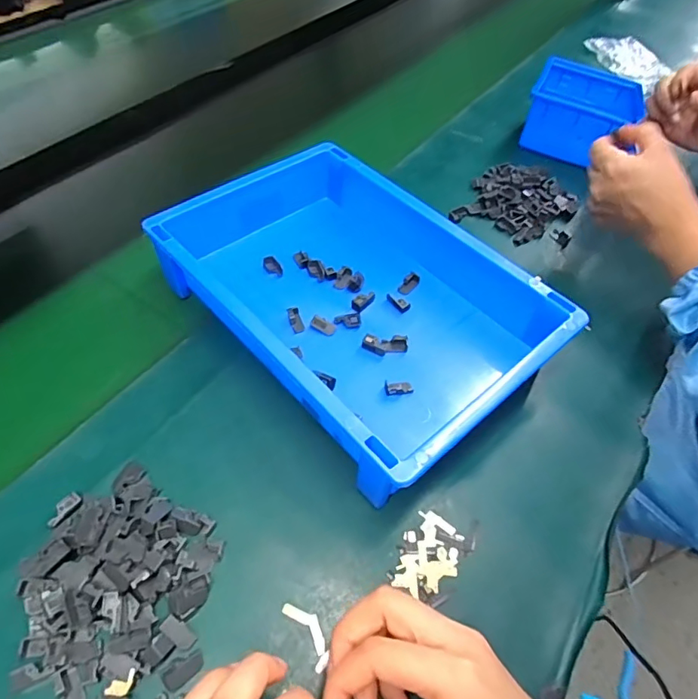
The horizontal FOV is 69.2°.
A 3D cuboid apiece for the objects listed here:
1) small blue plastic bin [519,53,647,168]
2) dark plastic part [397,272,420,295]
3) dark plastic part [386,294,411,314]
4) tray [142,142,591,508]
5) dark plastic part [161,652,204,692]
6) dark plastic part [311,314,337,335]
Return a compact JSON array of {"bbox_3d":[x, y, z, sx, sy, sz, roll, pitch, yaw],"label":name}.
[{"bbox_3d":[0.291,-0.291,0.627,0.131,0.064,0.117,22,55,14],"label":"small blue plastic bin"},{"bbox_3d":[0.055,-0.060,0.464,0.012,0.010,0.024,33,58,21],"label":"dark plastic part"},{"bbox_3d":[0.043,-0.043,0.449,0.011,0.005,0.023,-32,61,-24],"label":"dark plastic part"},{"bbox_3d":[-0.007,-0.060,0.443,0.202,0.071,0.335,-32,61,-24],"label":"tray"},{"bbox_3d":[-0.093,0.180,0.284,0.023,0.004,0.013,-35,62,-26],"label":"dark plastic part"},{"bbox_3d":[-0.022,-0.021,0.426,0.022,0.004,0.012,31,57,19],"label":"dark plastic part"}]

